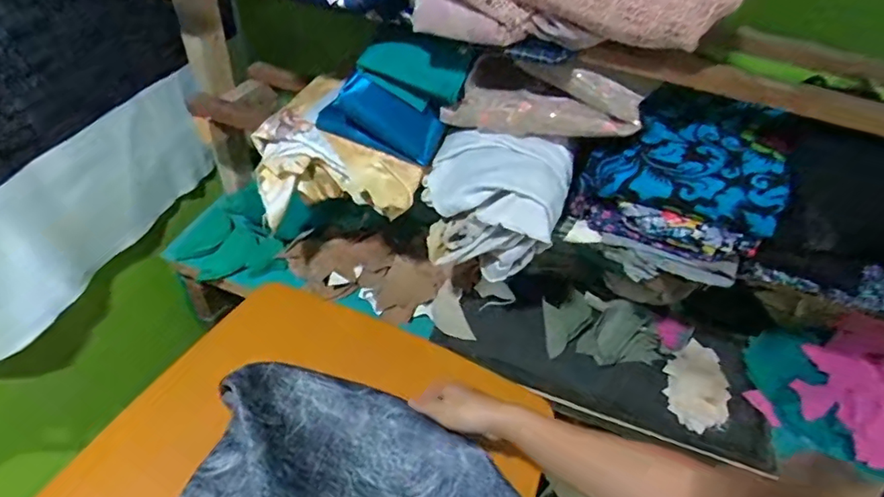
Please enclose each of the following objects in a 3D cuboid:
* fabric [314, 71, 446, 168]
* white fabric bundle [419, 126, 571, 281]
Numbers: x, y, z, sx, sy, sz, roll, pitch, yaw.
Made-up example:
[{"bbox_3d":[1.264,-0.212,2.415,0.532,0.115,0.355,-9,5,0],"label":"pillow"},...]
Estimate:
[{"bbox_3d":[-0.082,-0.167,0.698,0.170,0.084,0.038,10,44,2],"label":"fabric"},{"bbox_3d":[0.065,-0.053,0.718,0.184,0.175,0.113,17,45,10],"label":"white fabric bundle"}]

